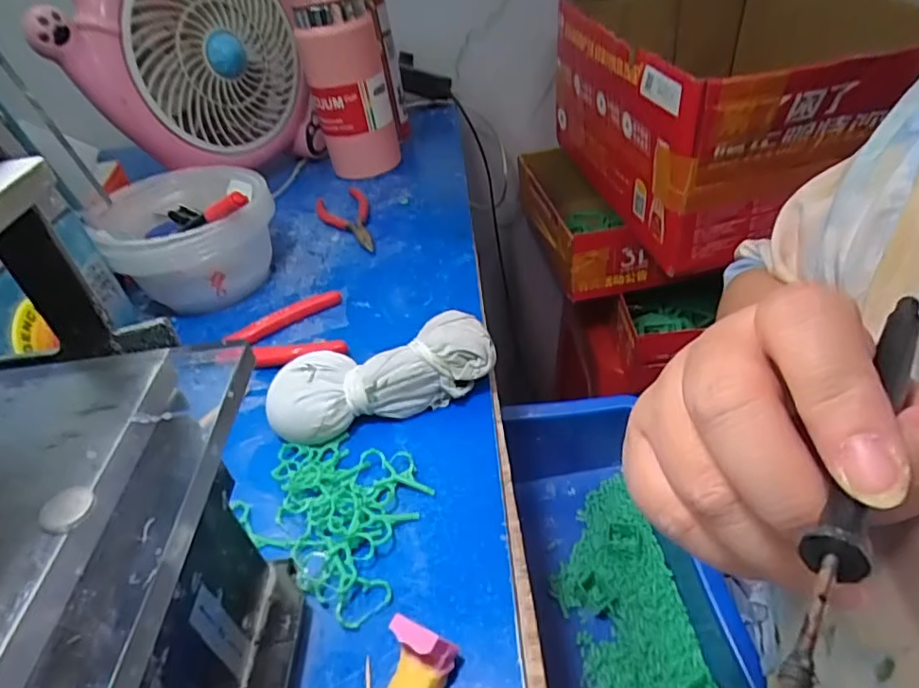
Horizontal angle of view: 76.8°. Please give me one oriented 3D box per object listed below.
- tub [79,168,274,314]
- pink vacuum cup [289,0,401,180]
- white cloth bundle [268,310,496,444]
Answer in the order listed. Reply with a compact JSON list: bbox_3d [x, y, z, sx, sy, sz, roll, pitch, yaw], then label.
[{"bbox_3d":[-0.216,-0.085,0.479,0.128,0.089,0.110,-13,40,-4],"label":"tub"},{"bbox_3d":[-0.114,-0.269,0.591,0.079,0.200,0.062,-13,39,-4],"label":"pink vacuum cup"},{"bbox_3d":[-0.046,0.019,0.356,0.138,0.041,0.055,-19,40,-11],"label":"white cloth bundle"}]

